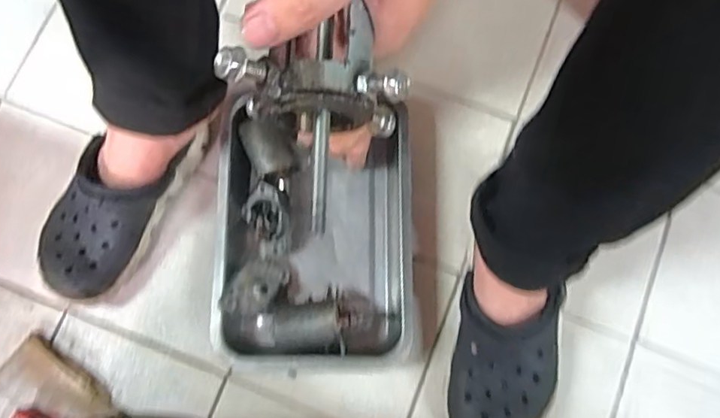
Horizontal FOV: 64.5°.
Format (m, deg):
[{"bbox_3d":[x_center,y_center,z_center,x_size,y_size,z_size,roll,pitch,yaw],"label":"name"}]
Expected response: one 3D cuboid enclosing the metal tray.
[{"bbox_3d":[-0.052,0.023,0.632,0.212,0.055,0.293,1,77,2],"label":"metal tray"}]

